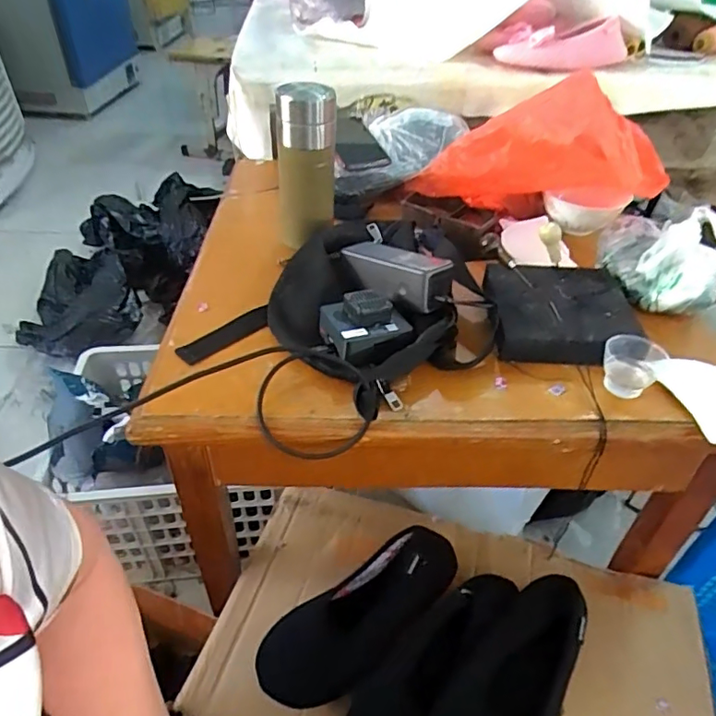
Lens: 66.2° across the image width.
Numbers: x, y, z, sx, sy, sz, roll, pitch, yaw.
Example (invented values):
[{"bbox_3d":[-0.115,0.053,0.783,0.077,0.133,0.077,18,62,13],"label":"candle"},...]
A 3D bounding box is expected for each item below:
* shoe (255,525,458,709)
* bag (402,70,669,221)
[{"bbox_3d":[0.007,0.292,0.616,0.246,0.077,0.100,-20,46,-24],"label":"shoe"},{"bbox_3d":[0.227,-0.267,0.740,0.313,0.155,0.095,2,33,39],"label":"bag"}]

